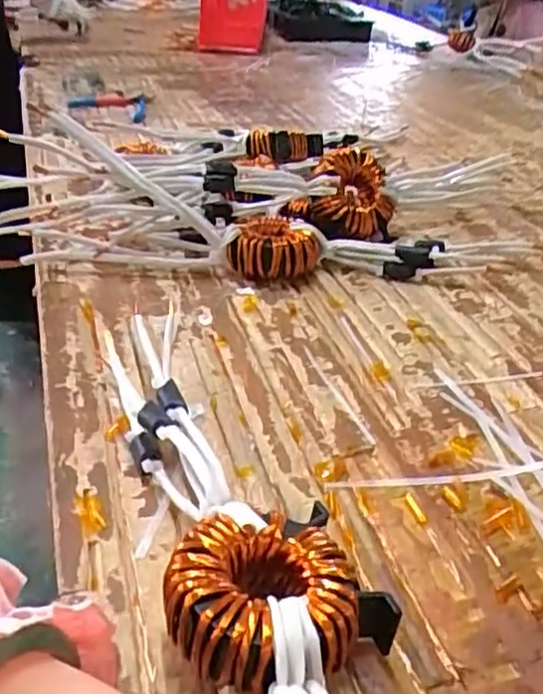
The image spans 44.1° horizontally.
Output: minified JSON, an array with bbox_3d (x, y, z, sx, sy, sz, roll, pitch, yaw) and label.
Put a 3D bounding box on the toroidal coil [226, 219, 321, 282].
[{"bbox_3d":[0.003,-0.095,0.659,0.077,0.044,0.078,1,34,-1],"label":"toroidal coil"}]

